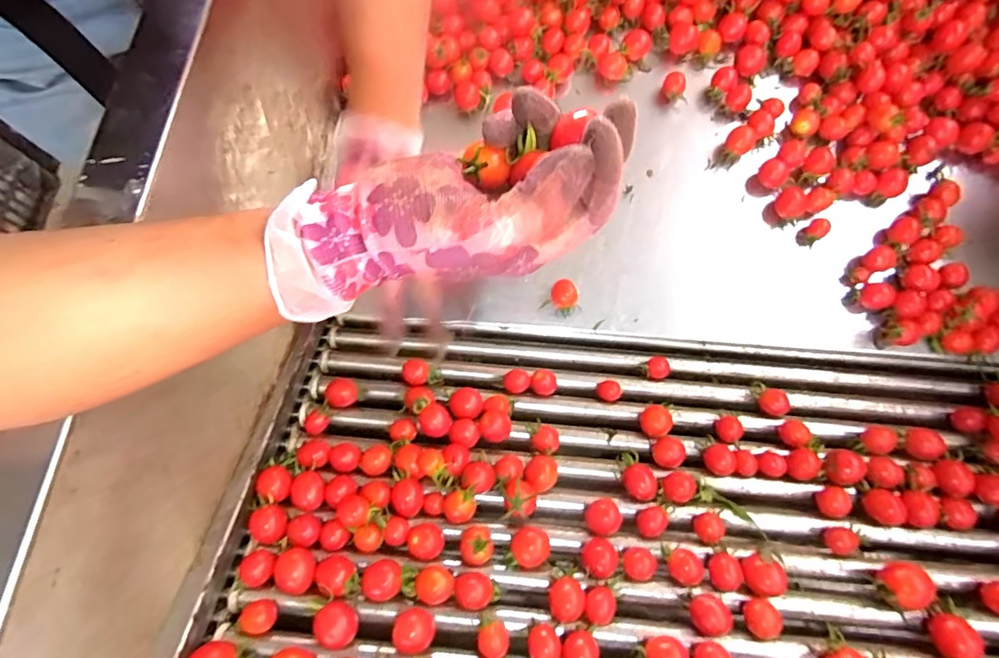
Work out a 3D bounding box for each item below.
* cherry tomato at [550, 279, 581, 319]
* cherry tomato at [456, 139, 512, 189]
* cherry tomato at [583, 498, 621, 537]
[{"bbox_3d":[0.067,-0.031,0.518,0.025,0.021,0.033,-21,73,-5],"label":"cherry tomato"},{"bbox_3d":[-0.007,-0.081,0.253,0.024,0.016,0.016,1,72,1],"label":"cherry tomato"},{"bbox_3d":[0.084,0.157,0.426,0.028,0.030,0.026,0,72,1],"label":"cherry tomato"}]

